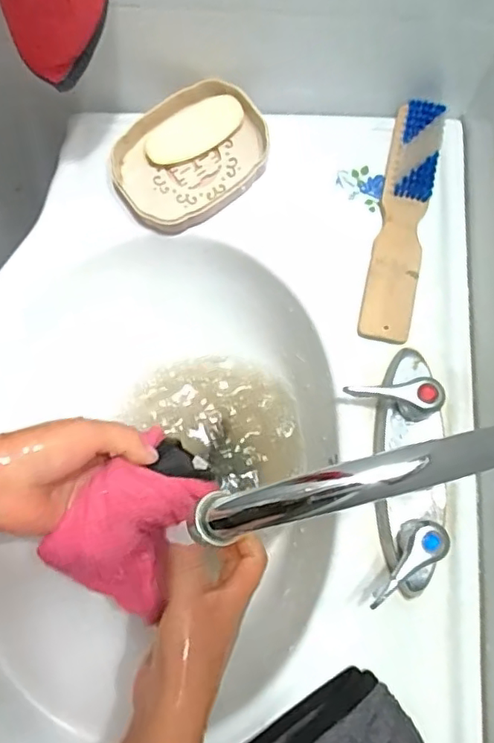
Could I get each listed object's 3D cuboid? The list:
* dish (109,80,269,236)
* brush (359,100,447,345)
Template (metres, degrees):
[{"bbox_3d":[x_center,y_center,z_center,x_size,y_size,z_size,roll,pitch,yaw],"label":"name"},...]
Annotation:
[{"bbox_3d":[-0.047,-0.182,0.501,0.133,0.034,0.095,-31,80,-8],"label":"dish"},{"bbox_3d":[0.131,-0.126,0.484,0.040,0.027,0.203,12,77,1],"label":"brush"}]

